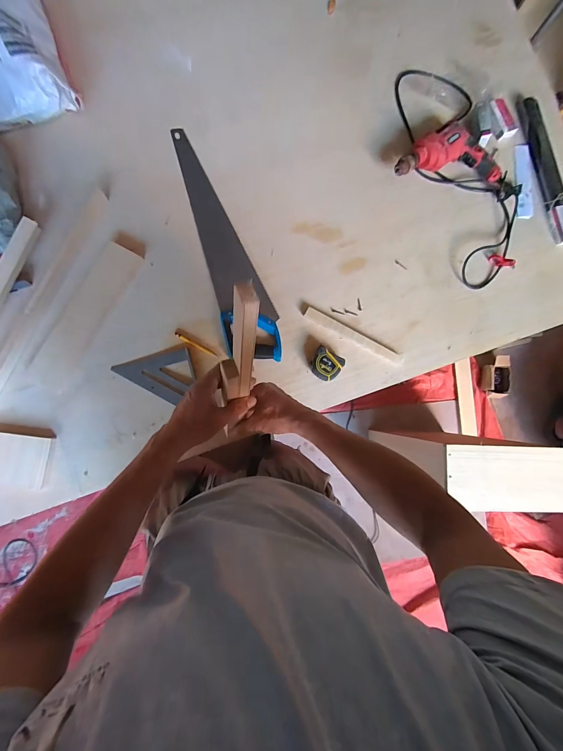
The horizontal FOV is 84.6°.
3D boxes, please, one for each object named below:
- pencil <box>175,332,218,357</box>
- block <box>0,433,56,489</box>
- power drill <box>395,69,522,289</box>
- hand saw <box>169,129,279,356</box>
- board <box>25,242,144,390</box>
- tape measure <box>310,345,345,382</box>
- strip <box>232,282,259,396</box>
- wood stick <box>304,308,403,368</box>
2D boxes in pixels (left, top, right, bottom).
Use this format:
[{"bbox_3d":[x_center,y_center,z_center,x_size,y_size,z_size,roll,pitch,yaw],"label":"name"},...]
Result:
[{"bbox_3d":[-0.204,-0.072,0.735,0.110,0.006,0.009,31,83,-3],"label":"pencil"},{"bbox_3d":[-0.612,0.177,0.666,0.210,0.014,0.107,9,85,-5],"label":"block"},{"bbox_3d":[0.463,-0.549,0.812,0.323,0.067,0.609,-29,89,-7],"label":"power drill"},{"bbox_3d":[-0.129,-0.323,0.756,0.130,0.020,0.598,-14,87,-7],"label":"hand saw"},{"bbox_3d":[-0.446,-0.140,0.712,0.091,0.012,0.356,29,83,-3],"label":"board"},{"bbox_3d":[0.106,-0.025,0.744,0.071,0.036,0.066,32,83,-2],"label":"tape measure"},{"bbox_3d":[-0.047,-0.032,0.403,0.027,0.193,0.034,3,54,-5],"label":"strip"},{"bbox_3d":[0.184,-0.097,0.776,0.270,0.016,0.027,28,83,-3],"label":"wood stick"}]

